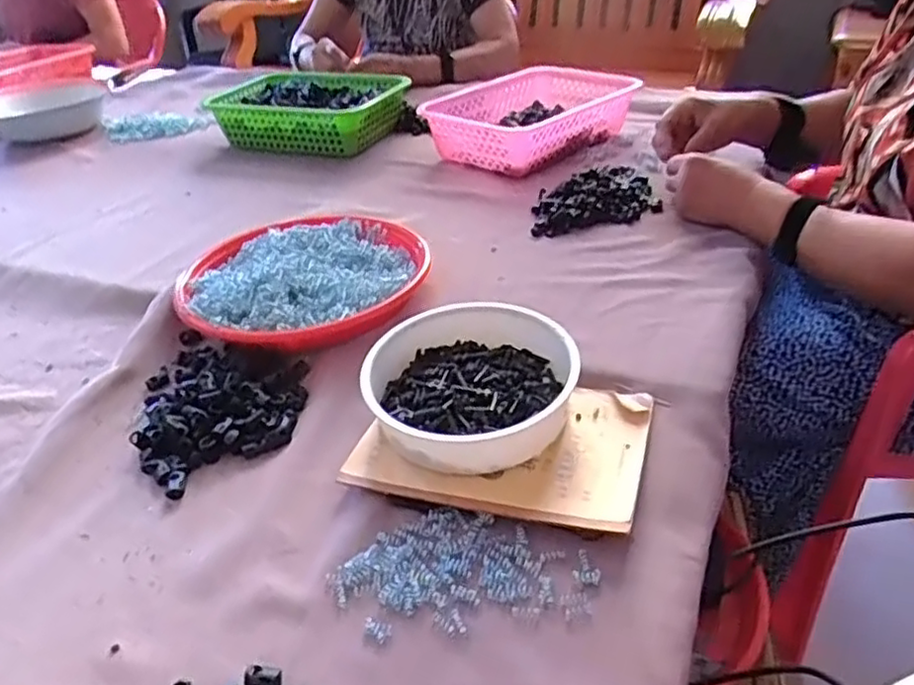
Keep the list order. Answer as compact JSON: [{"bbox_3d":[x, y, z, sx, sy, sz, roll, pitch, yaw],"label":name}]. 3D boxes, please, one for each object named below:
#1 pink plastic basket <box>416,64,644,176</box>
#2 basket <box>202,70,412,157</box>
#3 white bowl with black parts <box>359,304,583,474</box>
[{"bbox_3d":[0.111,-0.340,1.044,0.218,0.080,0.337,26,46,35],"label":"pink plastic basket"},{"bbox_3d":[-0.232,-0.385,1.160,0.292,0.079,0.225,13,39,22],"label":"basket"},{"bbox_3d":[0.006,0.035,0.550,0.164,0.054,0.159,-3,36,2],"label":"white bowl with black parts"}]

